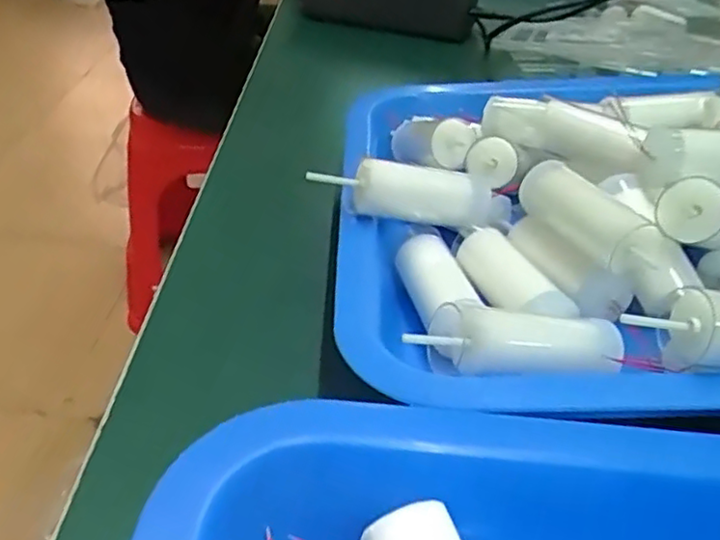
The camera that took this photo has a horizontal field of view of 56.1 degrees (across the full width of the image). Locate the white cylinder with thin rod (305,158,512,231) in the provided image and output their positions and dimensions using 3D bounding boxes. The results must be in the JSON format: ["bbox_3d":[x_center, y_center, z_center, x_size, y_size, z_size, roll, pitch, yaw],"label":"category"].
[{"bbox_3d":[0.022,-0.027,0.249,0.080,0.018,0.016,7,34,-18],"label":"white cylinder with thin rod"}]

